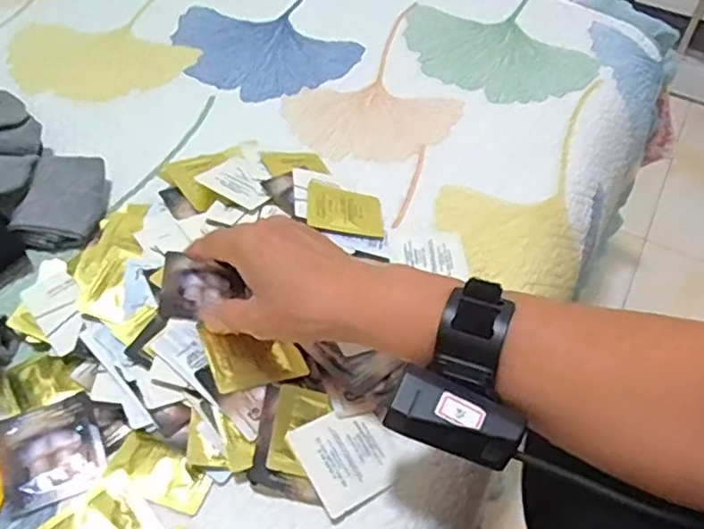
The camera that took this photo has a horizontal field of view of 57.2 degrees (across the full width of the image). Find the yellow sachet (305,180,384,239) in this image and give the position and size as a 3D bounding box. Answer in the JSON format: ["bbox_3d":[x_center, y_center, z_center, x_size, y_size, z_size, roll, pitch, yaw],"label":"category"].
[{"bbox_3d":[-0.006,-0.048,0.555,0.065,0.004,0.060,9,45,-12],"label":"yellow sachet"}]

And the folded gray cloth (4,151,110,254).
[{"bbox_3d":[-0.240,-0.052,0.544,0.064,0.028,0.093,4,50,0],"label":"folded gray cloth"}]

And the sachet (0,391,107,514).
[{"bbox_3d":[-0.191,0.117,0.410,0.057,0.005,0.065,-20,54,-18],"label":"sachet"}]

